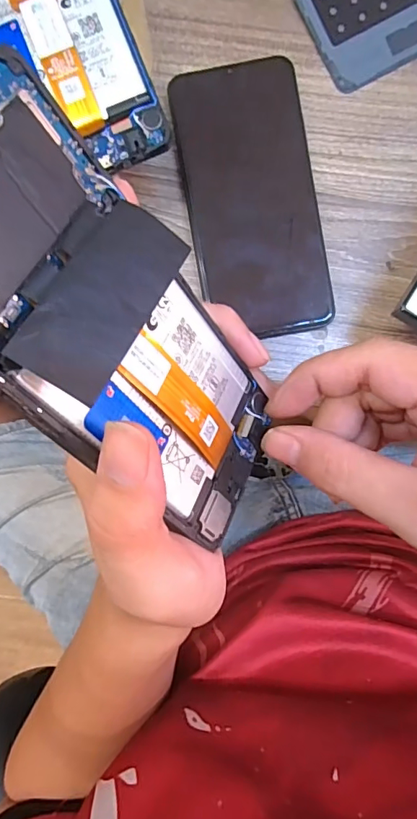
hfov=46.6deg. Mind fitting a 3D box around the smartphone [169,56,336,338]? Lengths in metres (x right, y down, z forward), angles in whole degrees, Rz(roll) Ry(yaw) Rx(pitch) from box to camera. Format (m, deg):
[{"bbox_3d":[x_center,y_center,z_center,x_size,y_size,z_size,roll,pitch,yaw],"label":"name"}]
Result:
[{"bbox_3d":[0.026,-0.124,0.290,0.076,0.012,0.159,-10,91,2],"label":"smartphone"}]

